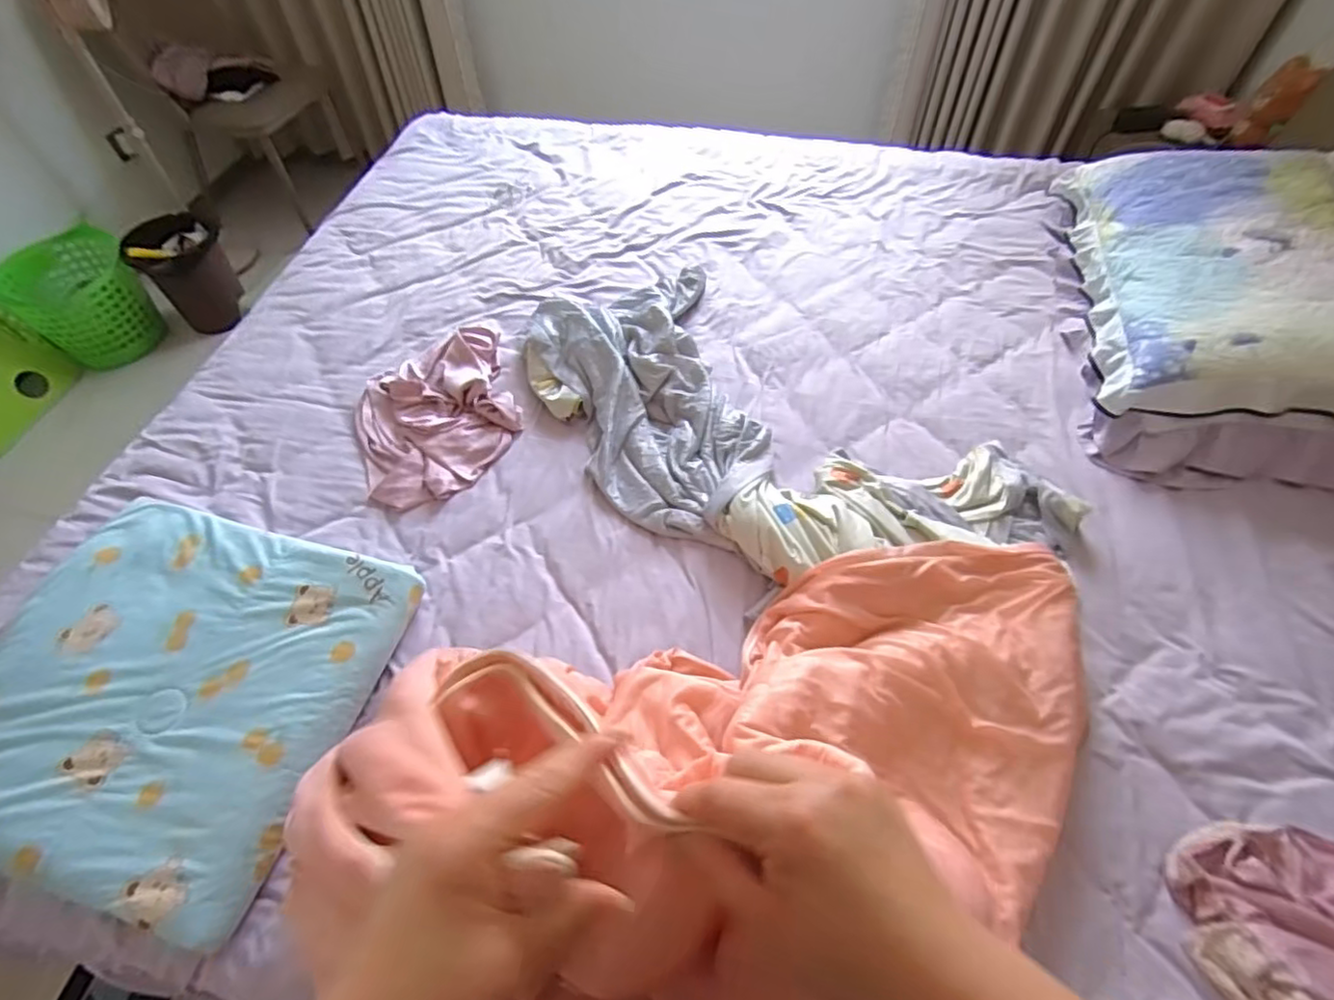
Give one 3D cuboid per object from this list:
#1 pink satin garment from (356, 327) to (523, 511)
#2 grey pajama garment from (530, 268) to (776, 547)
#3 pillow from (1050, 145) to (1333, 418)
[{"bbox_3d":[-0.407,-0.155,1.156,0.268,0.043,0.361,-18,55,-12],"label":"pink satin garment"},{"bbox_3d":[-0.039,-0.185,1.150,0.373,0.074,0.621,-13,55,-8],"label":"grey pajama garment"},{"bbox_3d":[1.046,-0.421,1.192,0.477,0.155,0.718,11,55,9],"label":"pillow"}]

